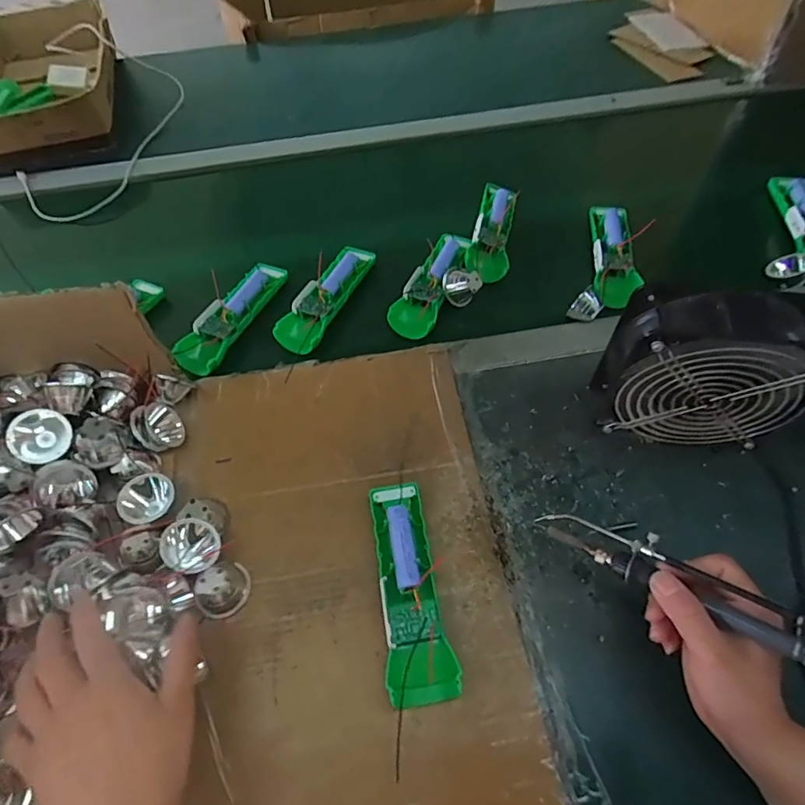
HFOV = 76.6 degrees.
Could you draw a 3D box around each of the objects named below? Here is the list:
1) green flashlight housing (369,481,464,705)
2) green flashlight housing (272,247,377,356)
[{"bbox_3d":[0.003,0.142,0.403,0.049,0.025,0.167,-11,57,-4],"label":"green flashlight housing"},{"bbox_3d":[-0.088,-0.123,0.586,0.054,0.029,0.157,20,60,15],"label":"green flashlight housing"}]

